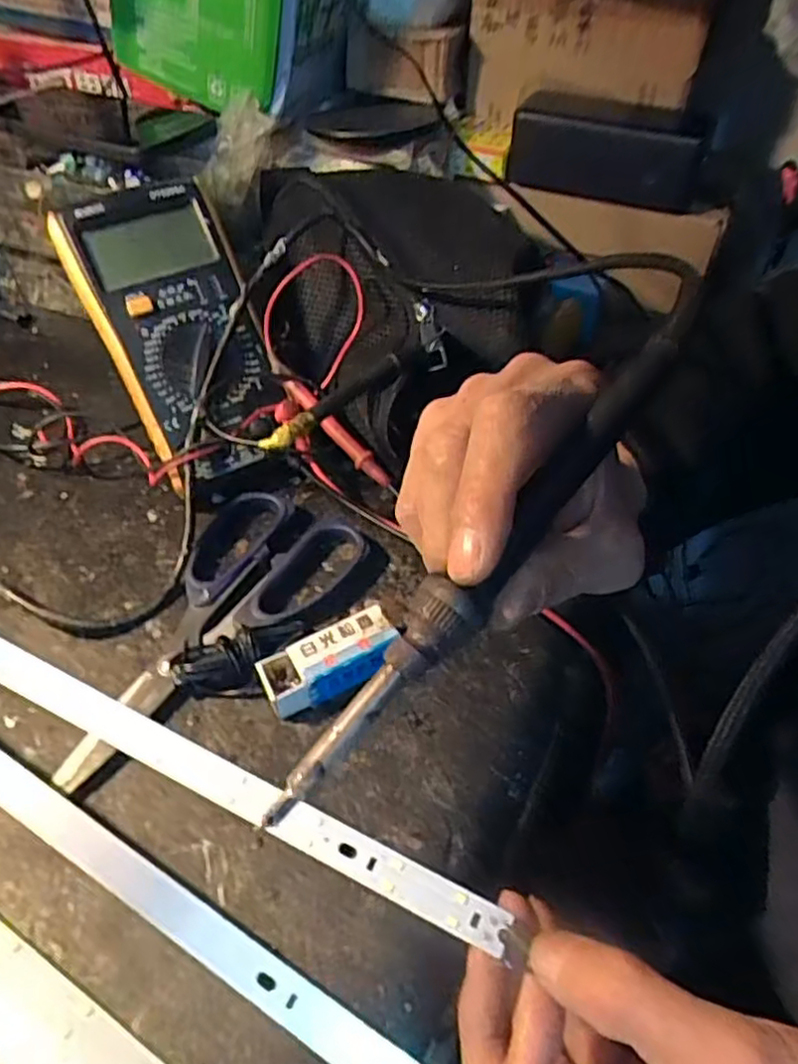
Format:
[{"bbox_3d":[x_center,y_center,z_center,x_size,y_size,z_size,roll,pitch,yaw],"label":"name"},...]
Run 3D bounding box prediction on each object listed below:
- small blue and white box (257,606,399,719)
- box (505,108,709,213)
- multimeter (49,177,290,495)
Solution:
[{"bbox_3d":[-0.030,0.057,0.302,0.059,0.020,0.028,-26,52,-23],"label":"small blue and white box"},{"bbox_3d":[0.135,-0.249,0.463,0.124,0.042,0.024,21,50,18],"label":"box"},{"bbox_3d":[-0.118,-0.108,0.371,0.086,0.032,0.163,-21,90,-18],"label":"multimeter"}]

